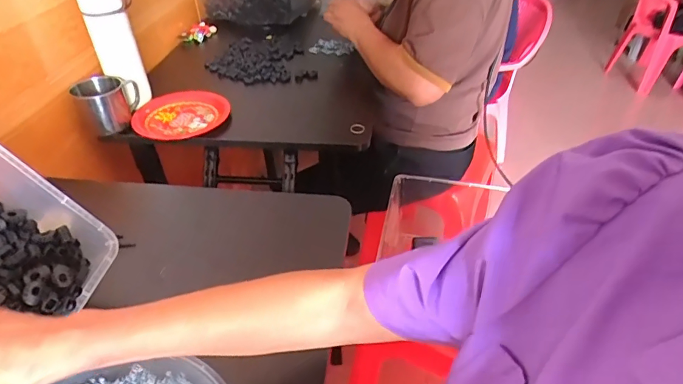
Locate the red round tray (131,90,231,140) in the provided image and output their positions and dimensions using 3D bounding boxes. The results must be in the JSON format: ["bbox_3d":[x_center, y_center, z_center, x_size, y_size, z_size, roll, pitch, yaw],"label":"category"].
[{"bbox_3d":[-0.293,-0.148,0.807,0.161,0.023,0.161,0,39,0],"label":"red round tray"}]

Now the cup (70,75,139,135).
[{"bbox_3d":[-0.403,-0.153,0.762,0.098,0.078,0.070,-16,42,-20],"label":"cup"}]

